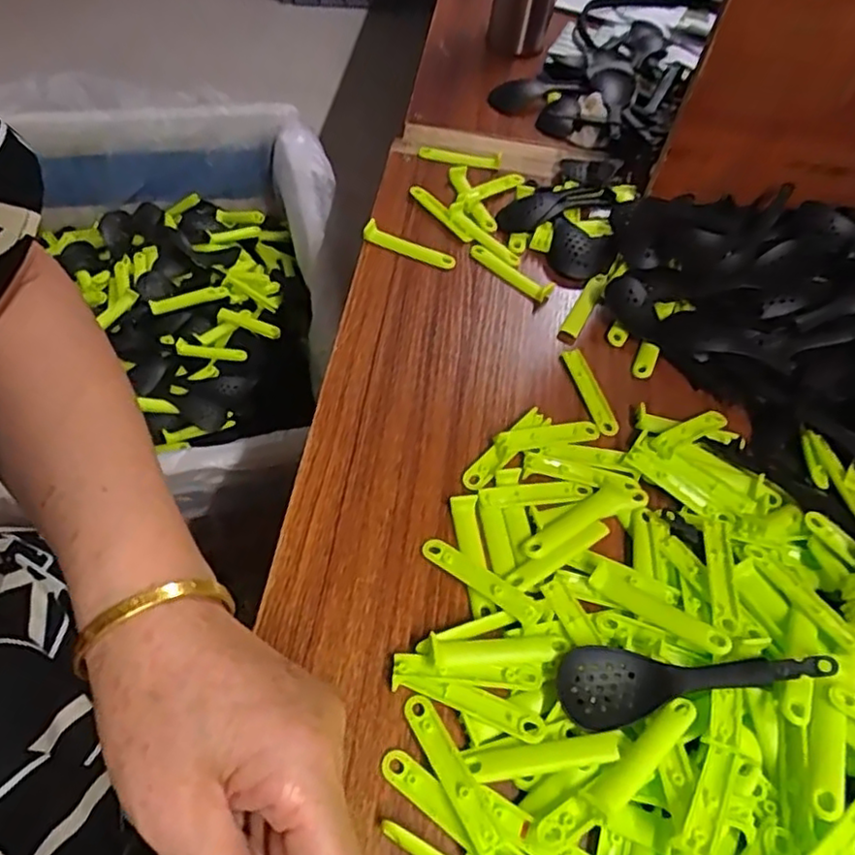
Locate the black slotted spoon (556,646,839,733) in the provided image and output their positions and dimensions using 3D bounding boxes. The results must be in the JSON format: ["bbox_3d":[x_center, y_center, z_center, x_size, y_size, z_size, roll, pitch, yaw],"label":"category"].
[{"bbox_3d":[0.132,0.128,0.329,0.127,0.020,0.037,-9,53,11],"label":"black slotted spoon"}]

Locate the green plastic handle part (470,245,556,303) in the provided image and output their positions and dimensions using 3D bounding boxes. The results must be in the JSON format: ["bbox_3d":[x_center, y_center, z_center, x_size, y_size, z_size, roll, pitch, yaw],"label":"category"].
[{"bbox_3d":[0.067,-0.124,0.530,0.074,0.014,0.020,36,61,23],"label":"green plastic handle part"}]

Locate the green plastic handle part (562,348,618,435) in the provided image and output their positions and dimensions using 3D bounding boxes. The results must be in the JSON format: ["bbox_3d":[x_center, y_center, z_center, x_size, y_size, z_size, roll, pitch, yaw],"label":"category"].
[{"bbox_3d":[0.116,-0.026,0.465,0.015,0.005,0.075,-12,55,-9],"label":"green plastic handle part"}]

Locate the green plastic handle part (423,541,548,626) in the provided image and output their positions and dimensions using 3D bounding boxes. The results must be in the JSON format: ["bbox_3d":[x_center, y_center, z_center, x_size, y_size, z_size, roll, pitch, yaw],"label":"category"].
[{"bbox_3d":[0.029,0.086,0.369,0.075,0.009,0.015,31,60,20],"label":"green plastic handle part"}]

